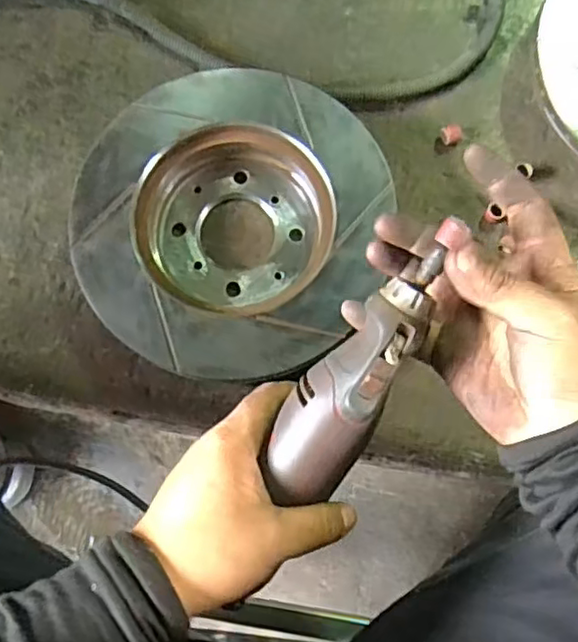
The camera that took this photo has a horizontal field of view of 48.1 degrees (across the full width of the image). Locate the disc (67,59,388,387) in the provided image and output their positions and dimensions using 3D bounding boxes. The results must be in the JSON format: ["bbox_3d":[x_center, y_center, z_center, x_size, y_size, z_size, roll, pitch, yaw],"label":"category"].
[{"bbox_3d":[-0.046,-0.078,0.530,0.246,0.049,0.253,13,78,3],"label":"disc"}]

